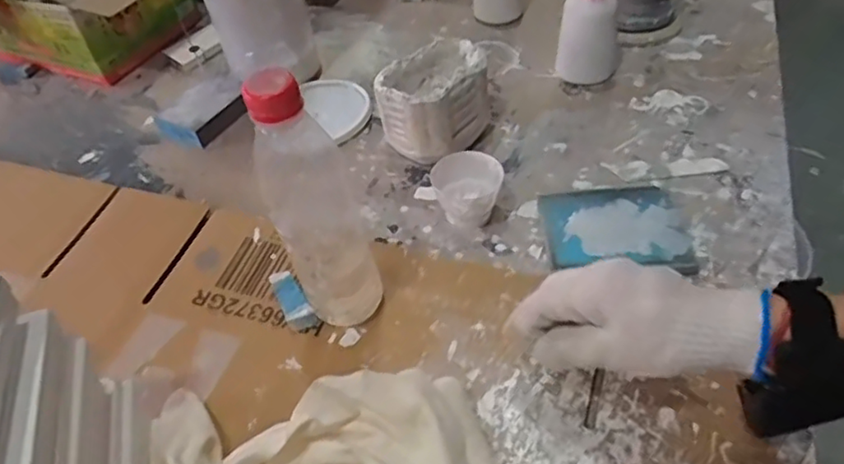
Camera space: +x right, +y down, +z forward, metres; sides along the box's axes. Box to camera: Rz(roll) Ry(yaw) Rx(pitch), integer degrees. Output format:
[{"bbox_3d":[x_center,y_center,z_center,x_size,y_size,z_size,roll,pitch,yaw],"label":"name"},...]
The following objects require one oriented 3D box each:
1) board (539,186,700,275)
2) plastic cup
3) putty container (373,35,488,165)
[{"bbox_3d":[0.170,-0.004,0.549,0.118,0.017,0.096,-3,46,4],"label":"board"},{"bbox_3d":[0.042,-0.038,0.580,0.062,0.047,0.057,-3,46,3],"label":"plastic cup"},{"bbox_3d":[0.017,-0.135,0.644,0.080,0.086,0.118,24,54,26],"label":"putty container"}]

